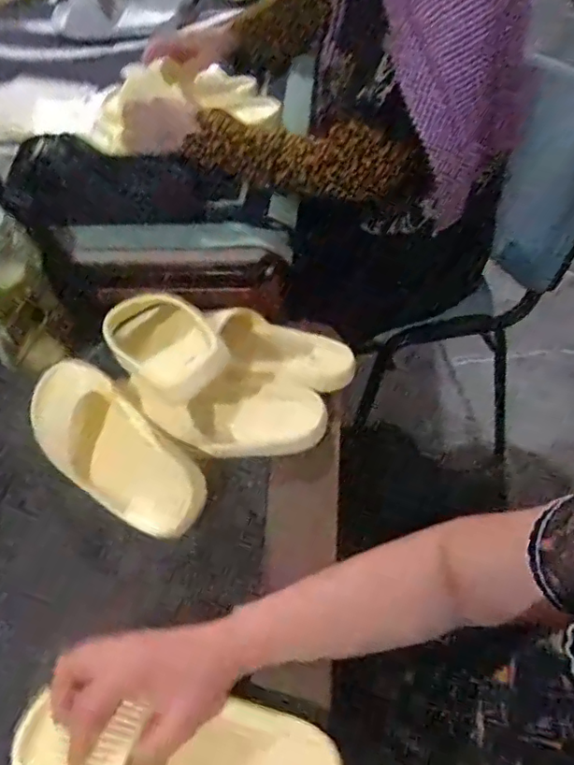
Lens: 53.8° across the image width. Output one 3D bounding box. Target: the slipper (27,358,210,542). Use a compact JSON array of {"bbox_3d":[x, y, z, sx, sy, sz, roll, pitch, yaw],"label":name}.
[{"bbox_3d":[-0.183,0.057,0.578,0.245,0.080,0.101,33,60,27],"label":"slipper"}]

